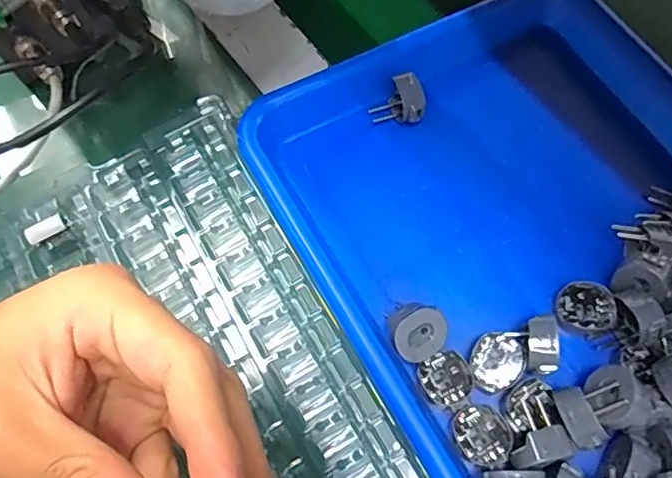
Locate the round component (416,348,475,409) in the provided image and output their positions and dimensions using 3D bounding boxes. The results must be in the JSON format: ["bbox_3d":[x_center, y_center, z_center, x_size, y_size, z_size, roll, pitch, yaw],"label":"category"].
[{"bbox_3d":[0.053,0.067,0.276,0.024,0.004,0.024,-1,67,2],"label":"round component"}]

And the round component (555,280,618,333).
[{"bbox_3d":[0.127,0.035,0.291,0.029,0.010,0.025,9,68,5],"label":"round component"}]

